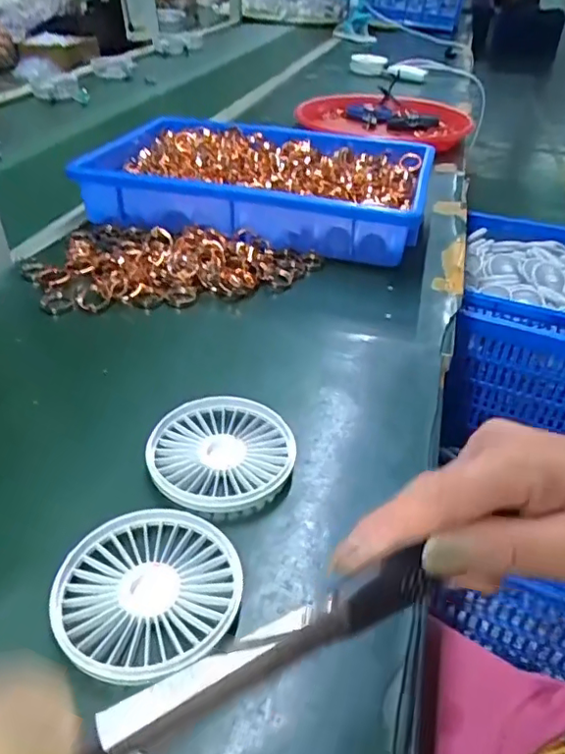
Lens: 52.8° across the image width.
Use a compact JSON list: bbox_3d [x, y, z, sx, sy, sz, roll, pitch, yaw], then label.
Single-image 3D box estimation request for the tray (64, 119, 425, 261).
[{"bbox_3d":[-0.026,-0.219,0.641,0.352,0.064,0.229,8,39,8],"label":"tray"}]

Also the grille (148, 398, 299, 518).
[{"bbox_3d":[-0.038,0.047,0.350,0.085,0.015,0.086,1,38,-1],"label":"grille"}]

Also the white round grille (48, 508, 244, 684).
[{"bbox_3d":[-0.066,0.103,0.280,0.085,0.013,0.087,1,38,-1],"label":"white round grille"}]

